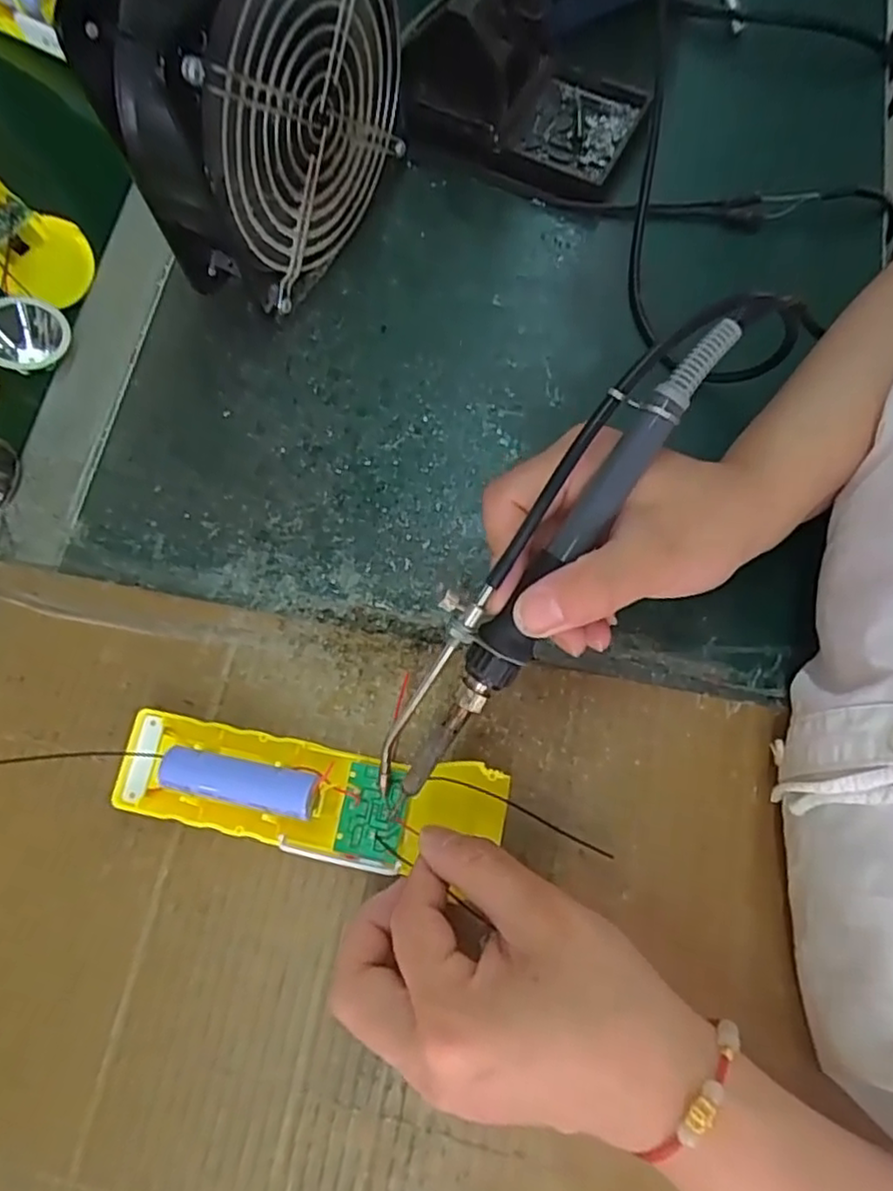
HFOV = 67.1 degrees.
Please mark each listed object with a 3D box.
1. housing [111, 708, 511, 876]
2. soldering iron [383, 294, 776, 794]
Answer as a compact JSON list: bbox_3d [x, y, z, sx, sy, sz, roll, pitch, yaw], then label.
[{"bbox_3d":[-0.056,0.080,0.271,0.156,0.025,0.044,8,73,3],"label":"housing"},{"bbox_3d":[0.040,-0.021,0.243,0.031,0.028,0.217,35,96,9],"label":"soldering iron"}]

